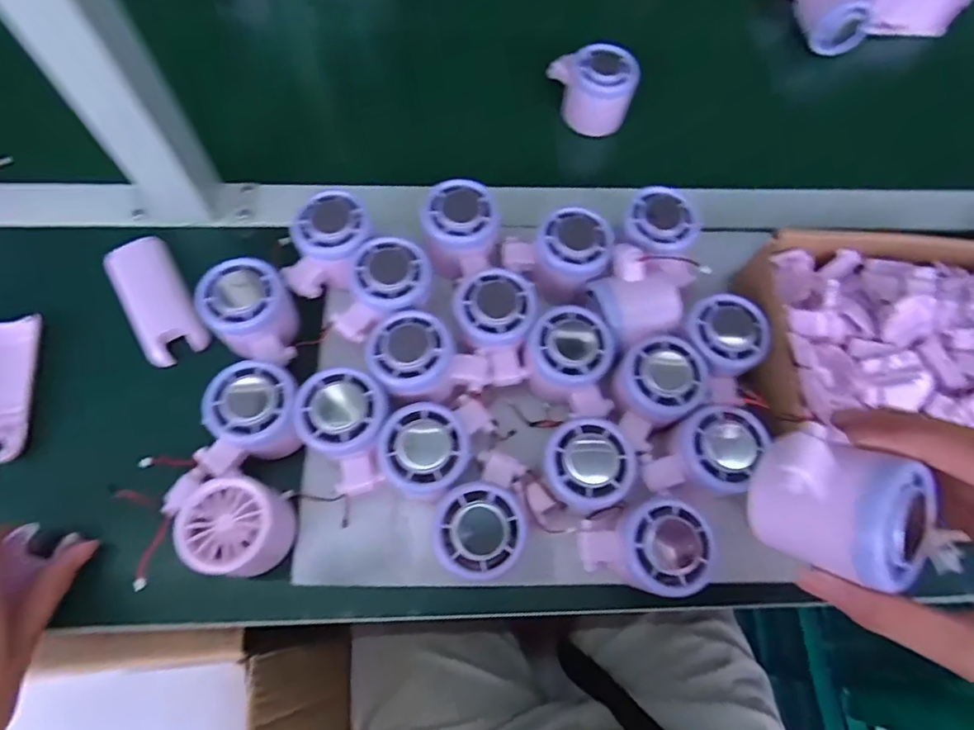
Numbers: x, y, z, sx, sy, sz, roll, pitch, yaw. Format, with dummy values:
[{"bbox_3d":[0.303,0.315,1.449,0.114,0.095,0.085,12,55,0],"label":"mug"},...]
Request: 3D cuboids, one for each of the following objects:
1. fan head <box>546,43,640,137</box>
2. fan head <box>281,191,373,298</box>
[{"bbox_3d":[0.090,-0.246,0.500,0.078,0.045,0.055,19,69,5],"label":"fan head"},{"bbox_3d":[-0.111,-0.083,0.408,0.055,0.040,0.070,15,69,3],"label":"fan head"}]

